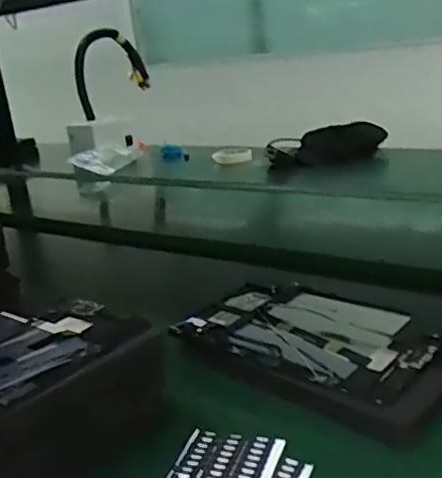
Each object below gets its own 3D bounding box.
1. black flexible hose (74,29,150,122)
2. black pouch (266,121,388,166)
[{"bbox_3d":[-0.319,-0.502,1.760,0.055,0.227,0.264,18,38,34],"label":"black flexible hose"},{"bbox_3d":[0.244,-0.213,1.358,0.268,0.089,0.054,-14,20,-17],"label":"black pouch"}]

